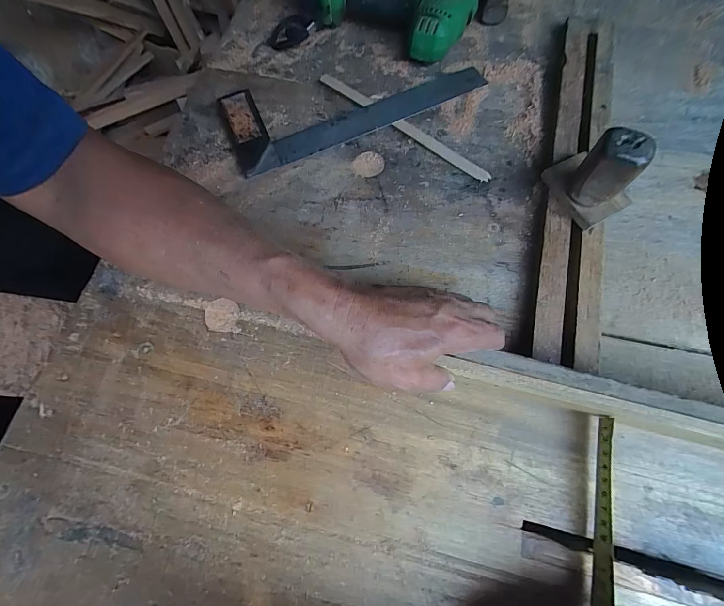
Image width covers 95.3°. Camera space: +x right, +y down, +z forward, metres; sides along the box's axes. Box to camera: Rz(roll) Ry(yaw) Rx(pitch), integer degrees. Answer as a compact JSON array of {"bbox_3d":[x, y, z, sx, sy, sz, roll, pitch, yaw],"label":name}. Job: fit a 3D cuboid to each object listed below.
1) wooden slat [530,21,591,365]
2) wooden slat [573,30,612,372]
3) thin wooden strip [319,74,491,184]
[{"bbox_3d":[0.209,-0.143,0.347,0.024,0.020,0.418,14,73,6],"label":"wooden slat"},{"bbox_3d":[0.239,-0.132,0.342,0.020,0.019,0.411,13,73,6],"label":"wooden slat"},{"bbox_3d":[0.045,-0.207,0.379,0.236,0.004,0.017,40,78,13],"label":"thin wooden strip"}]

